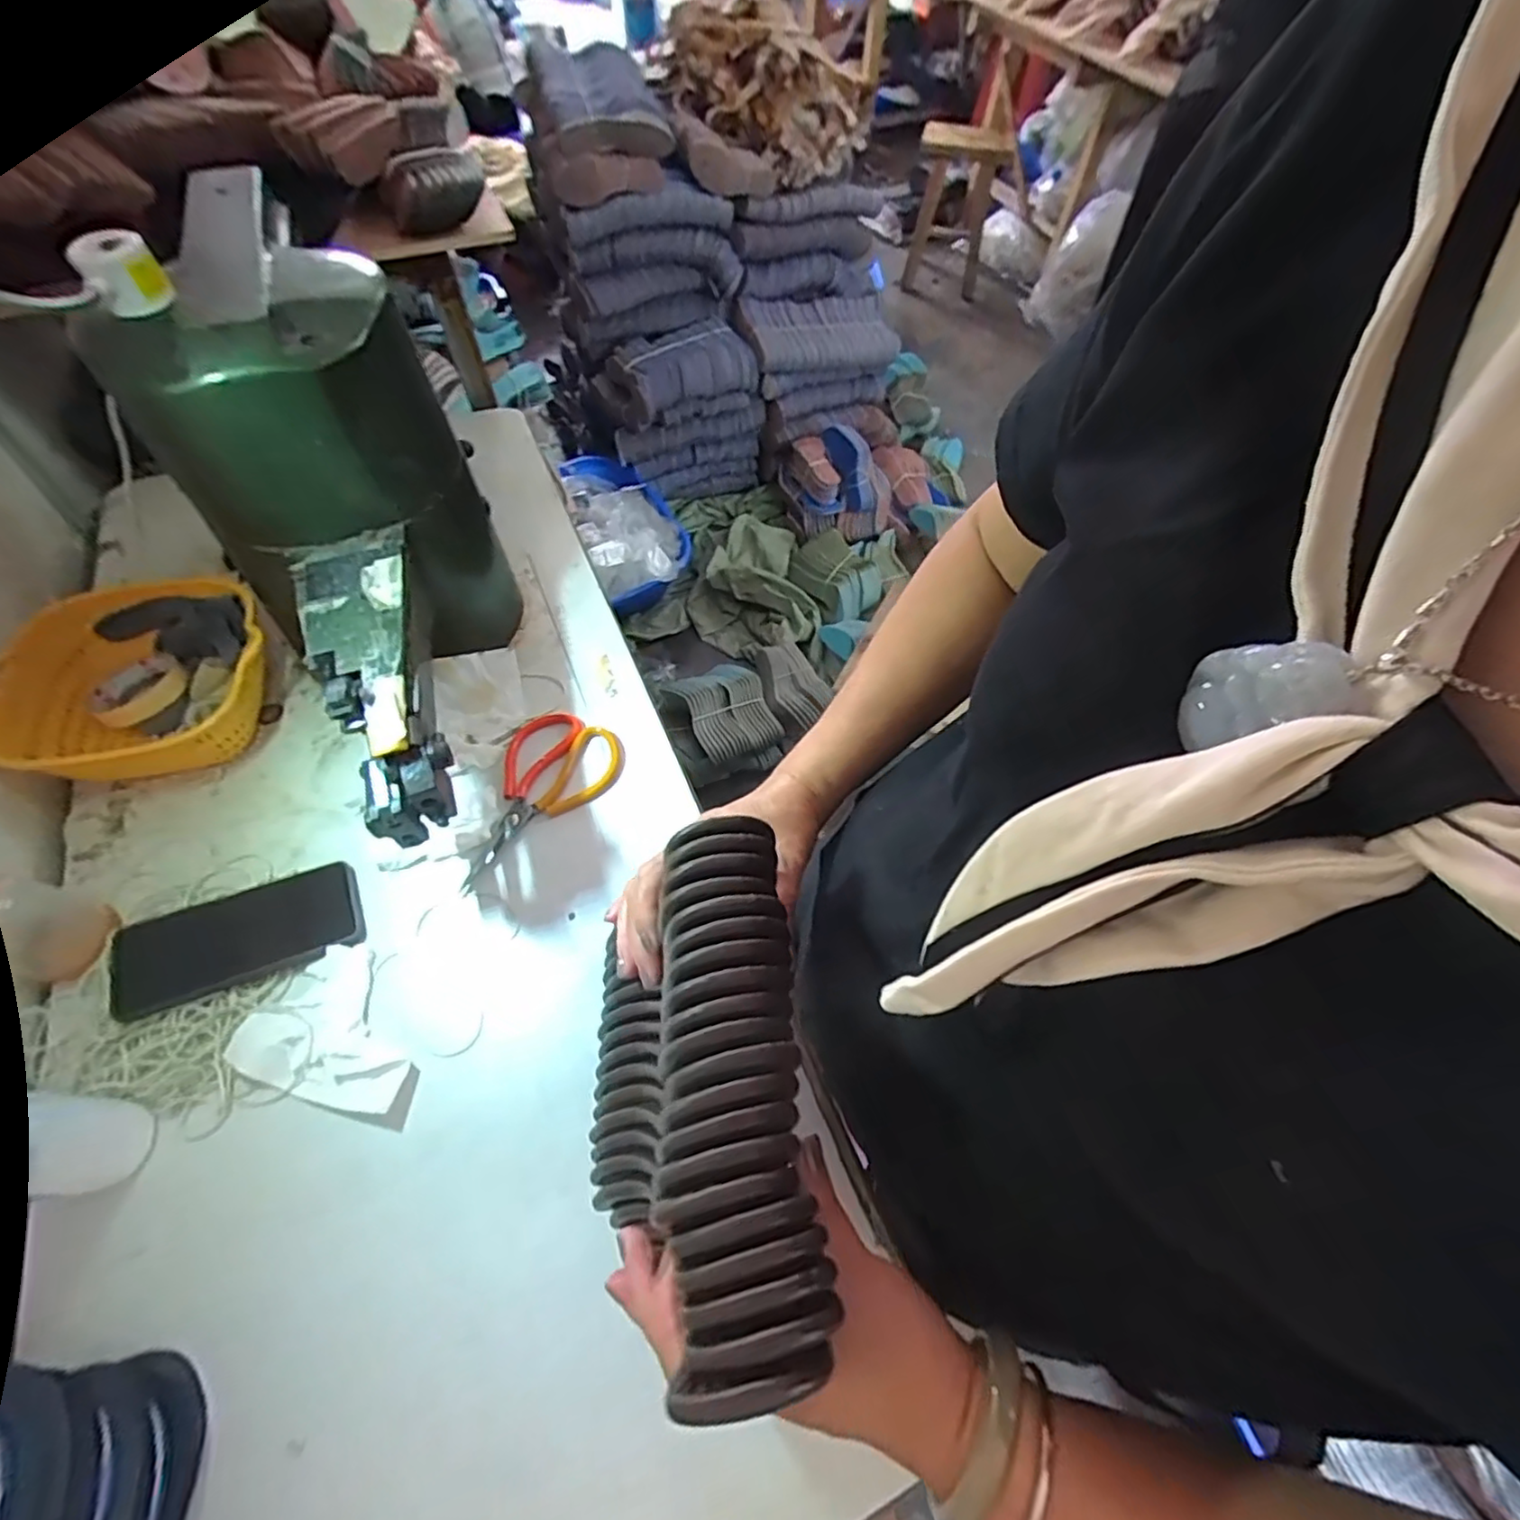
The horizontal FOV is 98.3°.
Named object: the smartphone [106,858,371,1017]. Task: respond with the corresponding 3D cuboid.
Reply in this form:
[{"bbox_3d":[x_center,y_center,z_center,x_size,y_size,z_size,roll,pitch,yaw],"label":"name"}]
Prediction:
[{"bbox_3d":[-0.409,0.135,0.521,0.159,0.014,0.082,-15,64,-24],"label":"smartphone"}]

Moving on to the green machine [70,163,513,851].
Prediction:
[{"bbox_3d":[-0.334,-0.139,0.526,0.180,0.315,0.418,-8,60,-6],"label":"green machine"}]

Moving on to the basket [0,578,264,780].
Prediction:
[{"bbox_3d":[-0.566,-0.072,0.616,0.219,0.079,0.203,1,59,-1],"label":"basket"}]

